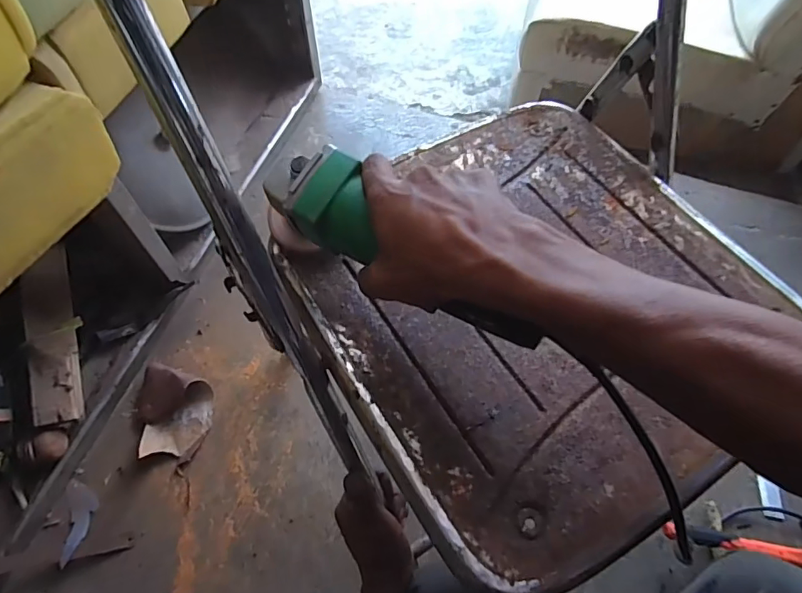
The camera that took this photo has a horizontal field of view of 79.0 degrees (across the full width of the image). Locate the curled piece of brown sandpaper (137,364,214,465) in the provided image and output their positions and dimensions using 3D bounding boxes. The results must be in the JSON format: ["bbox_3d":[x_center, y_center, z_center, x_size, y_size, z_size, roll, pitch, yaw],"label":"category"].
[{"bbox_3d":[-0.355,0.176,0.751,0.107,0.049,0.139,-3,61,-3],"label":"curled piece of brown sandpaper"}]

